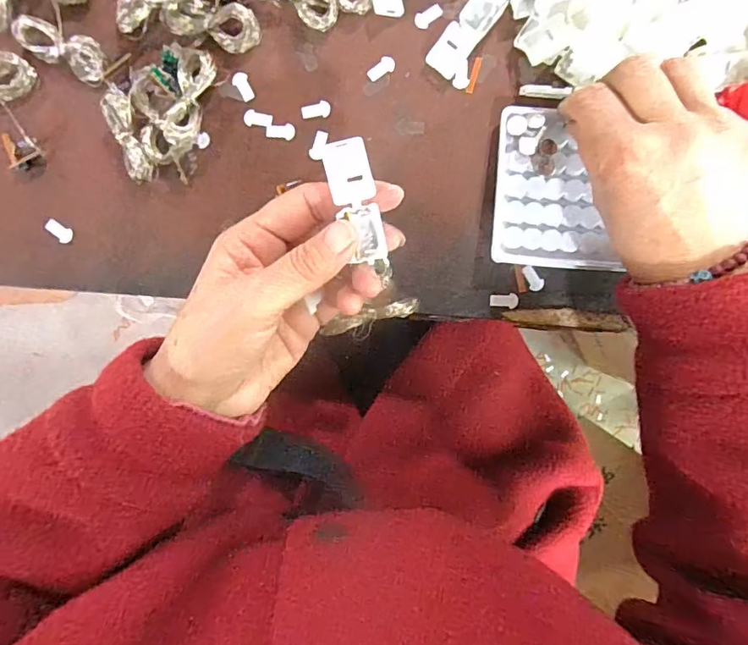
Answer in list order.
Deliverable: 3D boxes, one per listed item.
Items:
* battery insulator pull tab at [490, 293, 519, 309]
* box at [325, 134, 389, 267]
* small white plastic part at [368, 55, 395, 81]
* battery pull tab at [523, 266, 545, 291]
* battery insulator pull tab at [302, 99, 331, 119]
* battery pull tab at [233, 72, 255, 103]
[{"bbox_3d":[0.084,-0.014,0.316,0.018,0.004,0.009,2,95,0],"label":"battery insulator pull tab"},{"bbox_3d":[-0.009,-0.057,0.232,0.019,0.013,0.054,-11,105,2],"label":"box"},{"bbox_3d":[0.005,-0.158,0.308,0.019,0.004,0.009,-40,94,5],"label":"small white plastic part"},{"bbox_3d":[0.102,-0.028,0.315,0.009,0.004,0.017,-33,95,4],"label":"battery pull tab"},{"bbox_3d":[-0.037,-0.134,0.310,0.018,0.004,0.010,-3,96,1],"label":"battery insulator pull tab"},{"bbox_3d":[-0.082,-0.148,0.310,0.010,0.004,0.018,-33,95,4],"label":"battery pull tab"}]

